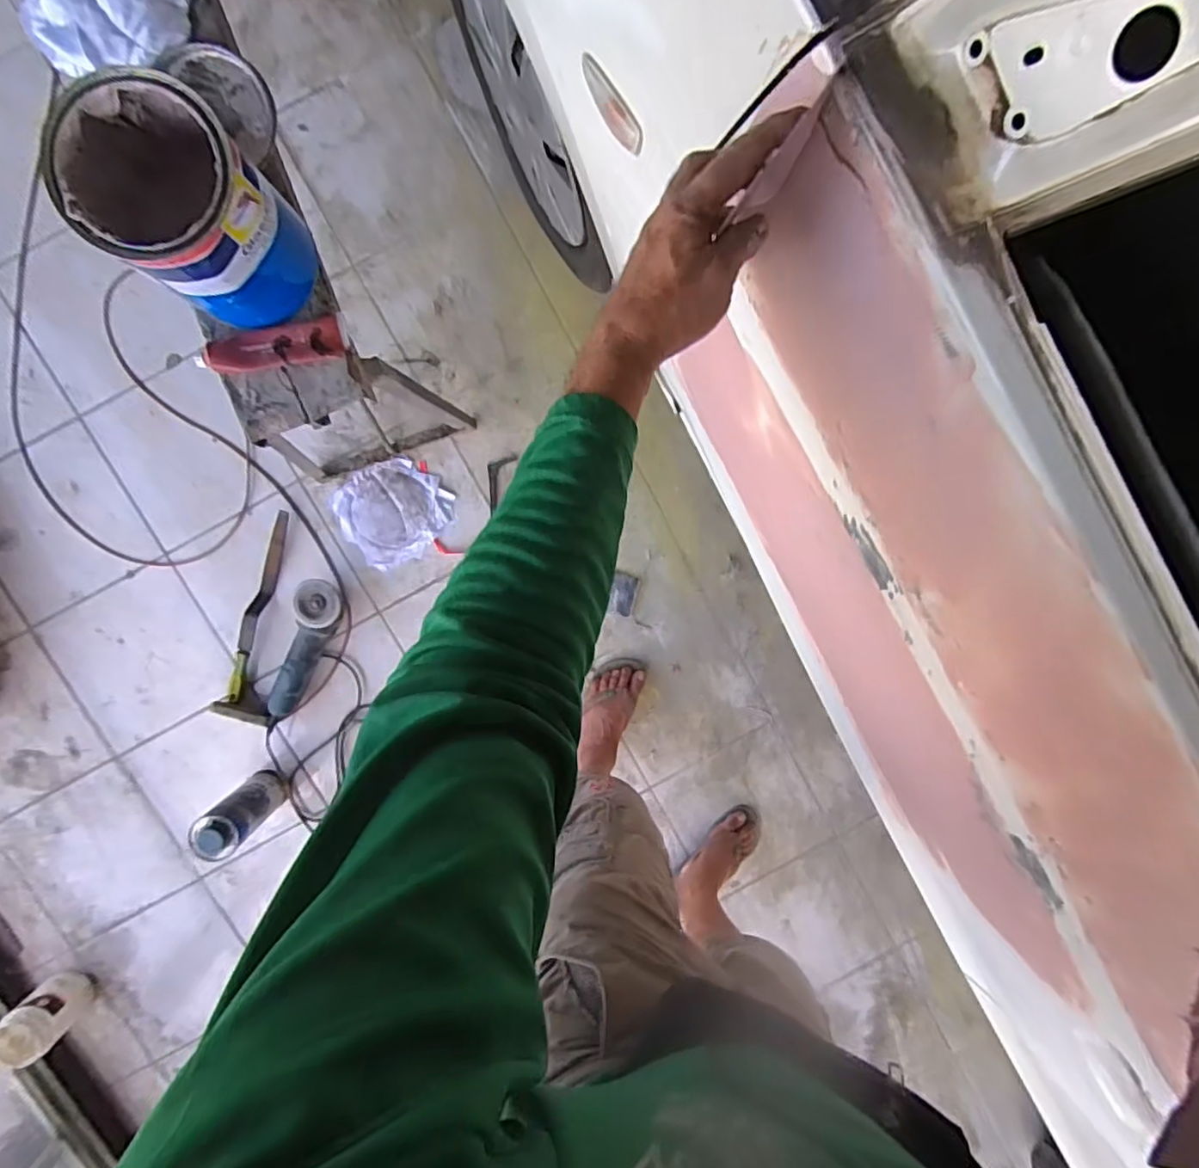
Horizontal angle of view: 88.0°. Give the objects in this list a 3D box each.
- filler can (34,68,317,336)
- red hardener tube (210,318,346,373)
[{"bbox_3d":[-0.421,-0.385,0.655,0.163,0.196,0.167,34,92,-5],"label":"filler can"},{"bbox_3d":[-0.397,-0.291,0.761,0.161,0.013,0.044,-10,95,-2],"label":"red hardener tube"}]

